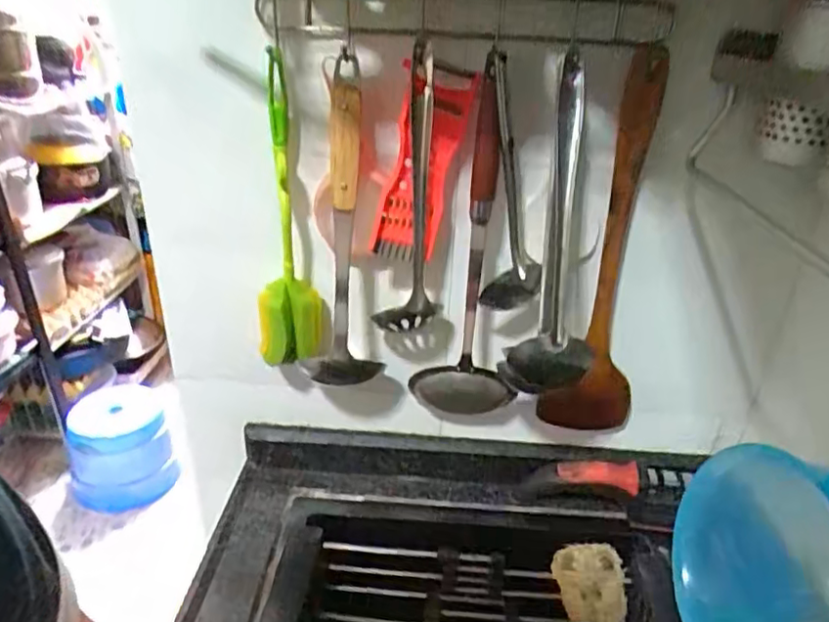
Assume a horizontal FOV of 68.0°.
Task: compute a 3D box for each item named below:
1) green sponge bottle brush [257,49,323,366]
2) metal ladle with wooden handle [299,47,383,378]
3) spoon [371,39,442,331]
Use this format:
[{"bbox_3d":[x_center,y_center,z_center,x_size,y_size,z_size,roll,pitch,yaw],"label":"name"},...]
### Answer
[{"bbox_3d":[-0.121,-0.077,0.563,0.059,0.284,0.050,-4,28,-12],"label":"green sponge bottle brush"},{"bbox_3d":[-0.067,-0.072,0.564,0.066,0.290,0.075,3,27,1],"label":"metal ladle with wooden handle"},{"bbox_3d":[-0.005,-0.099,0.539,0.054,0.250,0.082,0,27,-3],"label":"spoon"}]

